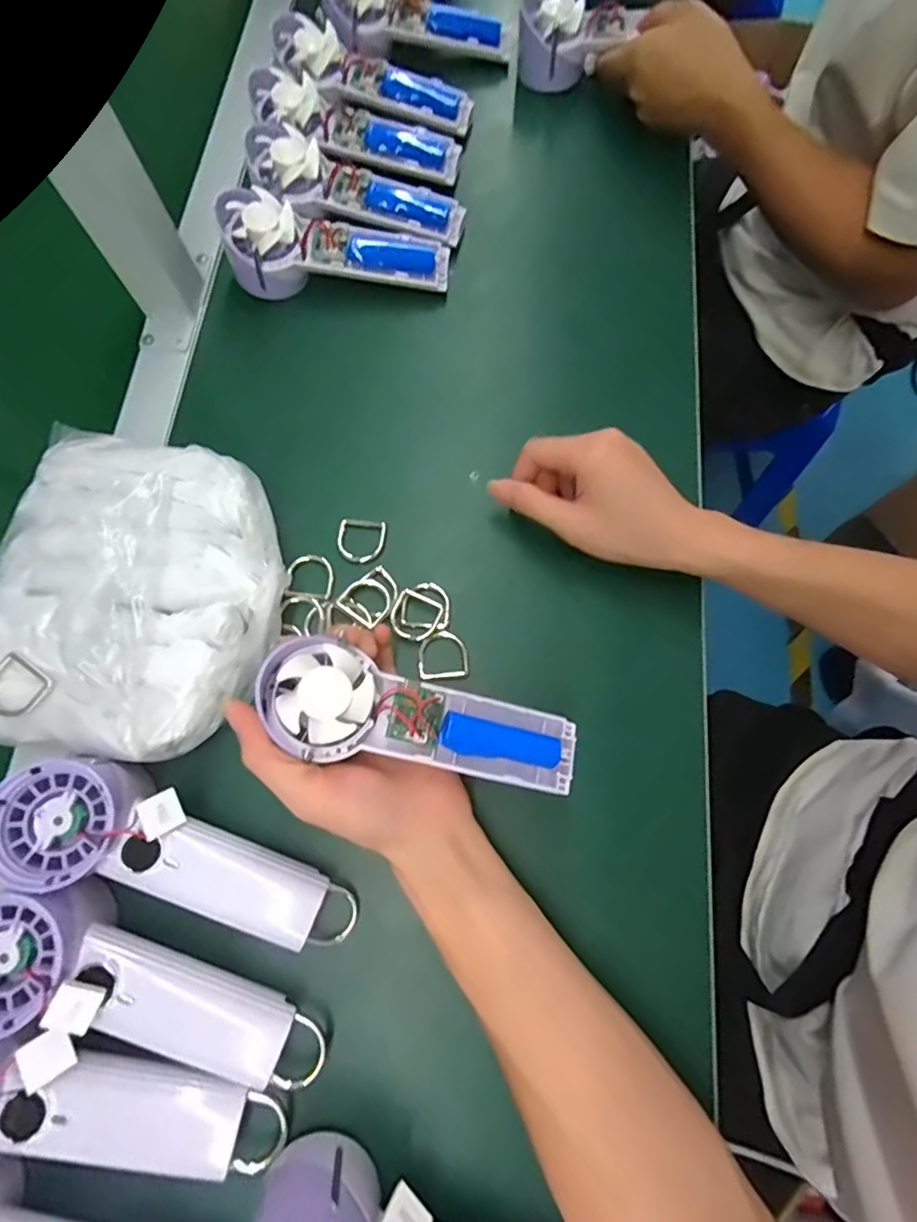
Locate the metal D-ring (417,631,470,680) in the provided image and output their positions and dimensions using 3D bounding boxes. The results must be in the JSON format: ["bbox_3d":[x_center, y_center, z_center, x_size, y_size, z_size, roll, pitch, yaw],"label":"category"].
[{"bbox_3d":[-0.010,0.029,0.362,0.033,0.007,0.032,-6,73,0],"label":"metal D-ring"}]

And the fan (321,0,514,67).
[{"bbox_3d":[-0.038,-0.555,0.520,0.179,0.039,0.065,3,73,-12],"label":"fan"}]

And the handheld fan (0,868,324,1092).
[{"bbox_3d":[-0.162,0.196,0.283,0.197,0.043,0.064,26,75,-9],"label":"handheld fan"}]

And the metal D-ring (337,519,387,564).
[{"bbox_3d":[-0.068,-0.049,0.387,0.033,0.007,0.031,6,83,-12],"label":"metal D-ring"}]

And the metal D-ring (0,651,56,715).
[{"bbox_3d":[-0.256,0.045,0.318,0.035,0.004,0.031,35,77,11],"label":"metal D-ring"}]

